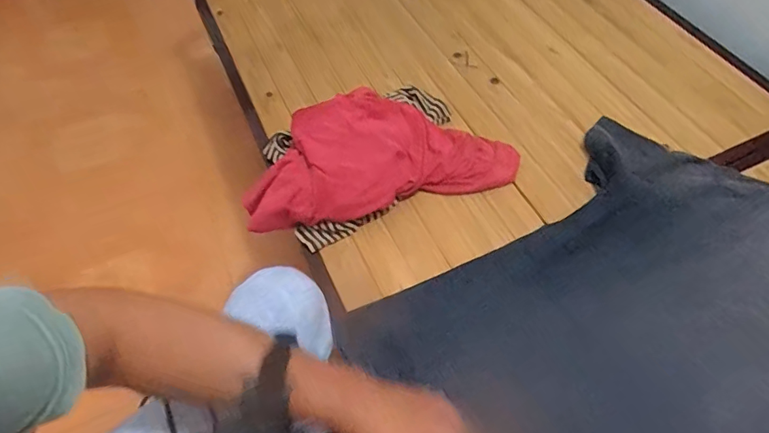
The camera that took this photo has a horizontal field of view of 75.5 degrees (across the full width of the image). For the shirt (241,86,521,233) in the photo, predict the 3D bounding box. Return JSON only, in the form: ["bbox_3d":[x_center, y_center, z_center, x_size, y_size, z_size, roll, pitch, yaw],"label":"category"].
[{"bbox_3d":[-0.018,-0.108,0.732,0.391,0.064,0.230,-16,56,-7],"label":"shirt"}]

